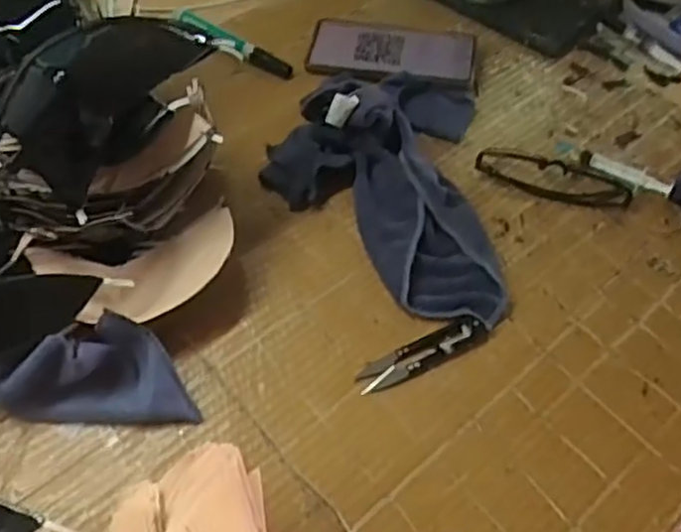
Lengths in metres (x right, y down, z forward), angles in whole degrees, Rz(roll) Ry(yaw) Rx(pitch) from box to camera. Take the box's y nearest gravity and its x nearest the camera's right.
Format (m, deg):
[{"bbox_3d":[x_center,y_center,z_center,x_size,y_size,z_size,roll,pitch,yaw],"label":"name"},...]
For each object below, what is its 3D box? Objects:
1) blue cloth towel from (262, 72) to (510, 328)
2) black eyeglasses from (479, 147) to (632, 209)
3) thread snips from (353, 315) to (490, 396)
[{"bbox_3d":[0.033,-0.080,0.601,0.185,0.056,0.258,0,54,-2],"label":"blue cloth towel"},{"bbox_3d":[0.186,-0.082,0.632,0.133,0.019,0.053,8,54,3],"label":"black eyeglasses"},{"bbox_3d":[0.062,0.064,0.530,0.102,0.008,0.024,-21,58,-17],"label":"thread snips"}]

